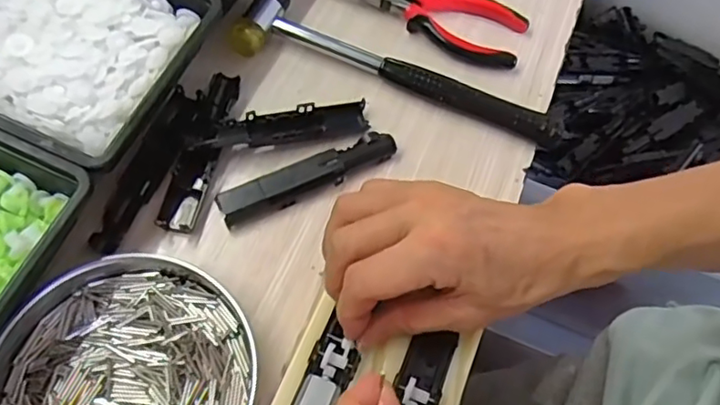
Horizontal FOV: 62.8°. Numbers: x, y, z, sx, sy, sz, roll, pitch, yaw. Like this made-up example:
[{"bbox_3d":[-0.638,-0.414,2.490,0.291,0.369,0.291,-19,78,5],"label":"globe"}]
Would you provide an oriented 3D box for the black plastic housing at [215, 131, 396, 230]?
[{"bbox_3d":[-0.032,-0.019,0.377,0.118,0.014,0.023,-23,65,-15],"label":"black plastic housing"}]

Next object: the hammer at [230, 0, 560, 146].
[{"bbox_3d":[0.025,-0.093,0.415,0.235,0.022,0.049,22,62,8],"label":"hammer"}]

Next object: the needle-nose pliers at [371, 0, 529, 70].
[{"bbox_3d":[0.045,-0.143,0.445,0.157,0.016,0.055,16,62,5],"label":"needle-nose pliers"}]

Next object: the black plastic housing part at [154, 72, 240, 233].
[{"bbox_3d":[-0.101,-0.036,0.384,0.023,0.013,0.117,12,61,3],"label":"black plastic housing part"}]

